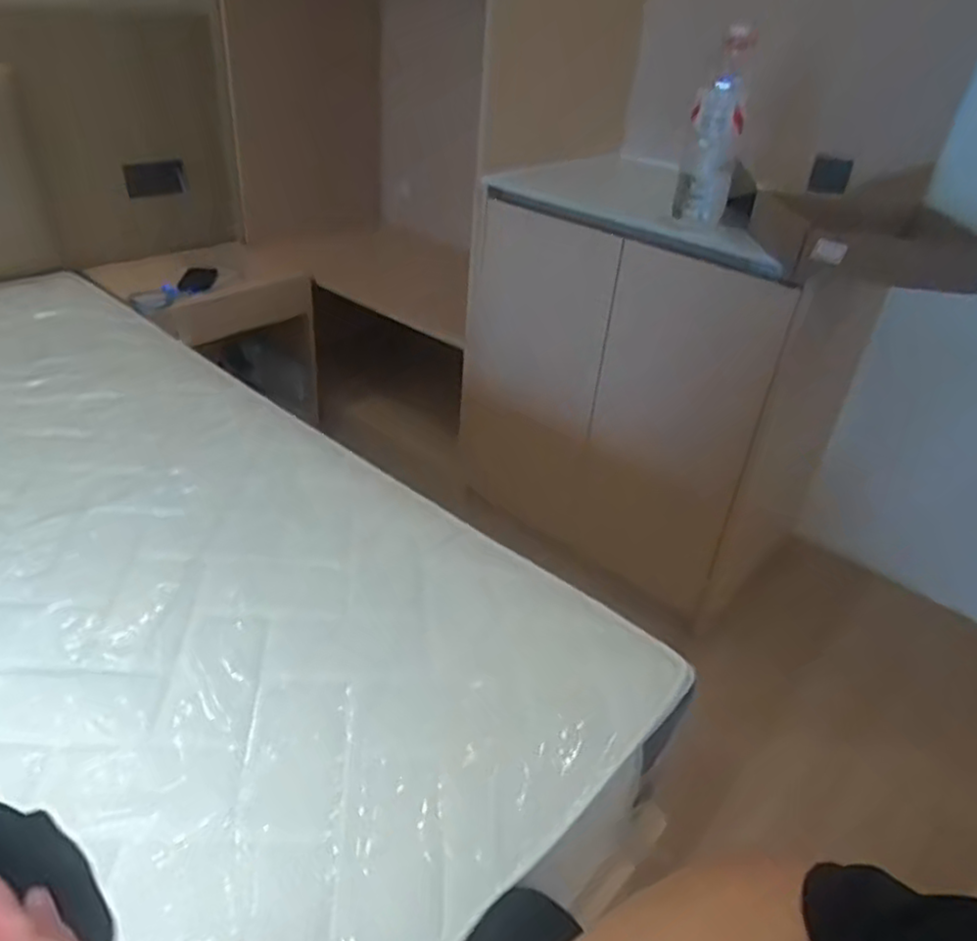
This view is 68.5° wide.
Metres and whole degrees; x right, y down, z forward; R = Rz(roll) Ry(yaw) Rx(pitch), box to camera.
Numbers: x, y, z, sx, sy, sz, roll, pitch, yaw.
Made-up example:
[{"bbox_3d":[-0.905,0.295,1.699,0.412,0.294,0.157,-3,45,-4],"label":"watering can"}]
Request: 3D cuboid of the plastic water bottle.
[{"bbox_3d":[0.388,-0.570,1.222,0.098,0.293,0.105,13,33,10],"label":"plastic water bottle"}]

